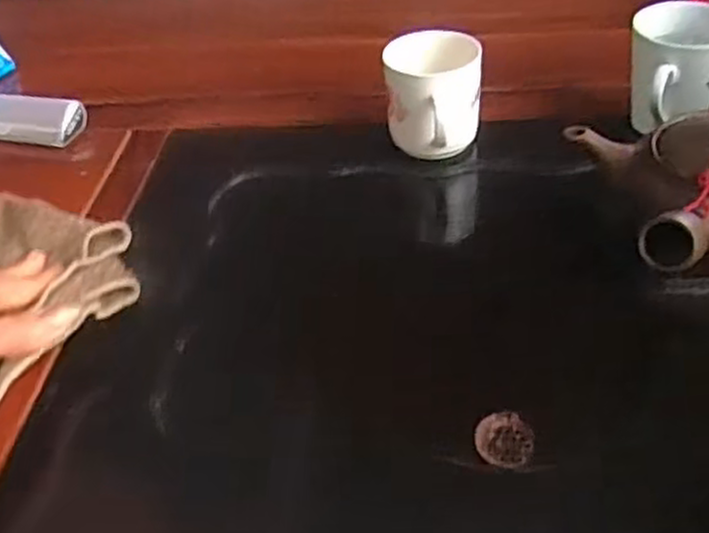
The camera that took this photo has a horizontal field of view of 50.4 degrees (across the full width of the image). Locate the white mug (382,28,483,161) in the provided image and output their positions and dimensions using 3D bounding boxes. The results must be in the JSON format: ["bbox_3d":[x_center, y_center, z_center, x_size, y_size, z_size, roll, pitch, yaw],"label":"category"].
[{"bbox_3d":[0.059,-0.120,0.562,0.069,0.083,0.071,-1,42,6],"label":"white mug"}]

